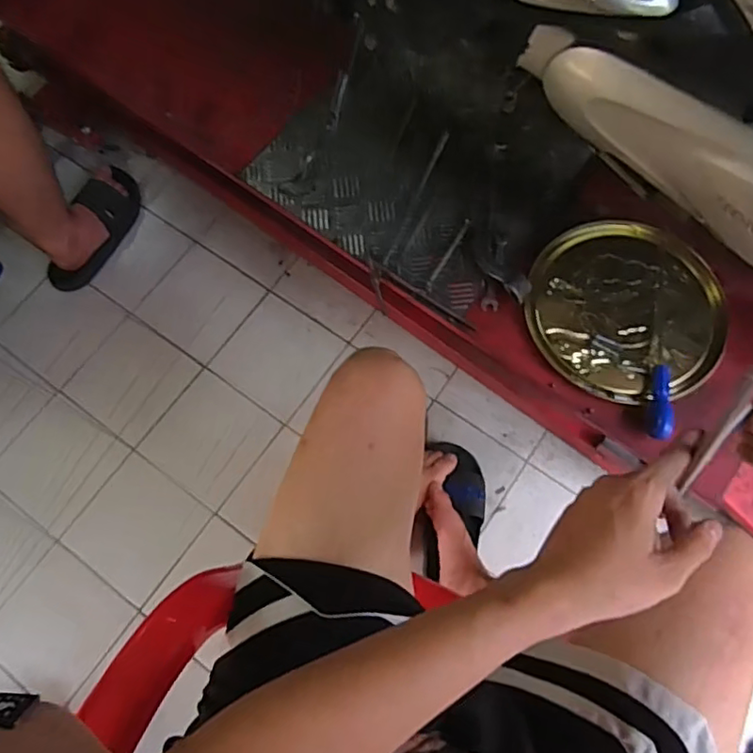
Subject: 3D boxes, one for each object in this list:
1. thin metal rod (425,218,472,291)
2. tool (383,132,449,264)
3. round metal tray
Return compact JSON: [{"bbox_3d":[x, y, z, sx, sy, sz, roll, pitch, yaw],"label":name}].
[{"bbox_3d":[0.102,-0.172,0.839,0.009,0.007,0.130,28,76,10],"label":"thin metal rod"},{"bbox_3d":[0.062,-0.269,0.868,0.010,0.007,0.249,21,75,8],"label":"tool"},{"bbox_3d":[0.332,-0.096,0.799,0.247,0.019,0.259,-1,71,2],"label":"round metal tray"}]

